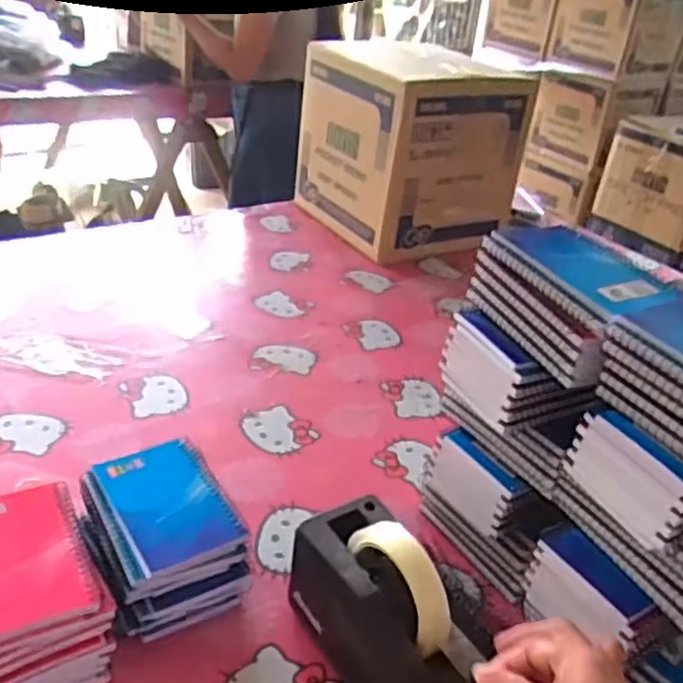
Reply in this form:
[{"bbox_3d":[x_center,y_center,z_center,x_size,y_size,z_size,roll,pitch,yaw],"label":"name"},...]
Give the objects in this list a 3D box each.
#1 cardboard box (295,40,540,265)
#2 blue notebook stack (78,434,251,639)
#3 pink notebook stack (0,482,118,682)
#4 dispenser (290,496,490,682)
[{"bbox_3d":[0.126,-0.337,1.290,0.293,0.282,0.298,-12,36,-28],"label":"cardboard box"},{"bbox_3d":[-0.147,0.162,0.601,0.109,0.081,0.137,-13,37,-30],"label":"blue notebook stack"},{"bbox_3d":[-0.238,0.190,0.537,0.110,0.078,0.145,-14,37,-30],"label":"pink notebook stack"},{"bbox_3d":[0.043,0.203,0.515,0.071,0.118,0.199,-15,38,-32],"label":"dispenser"}]

